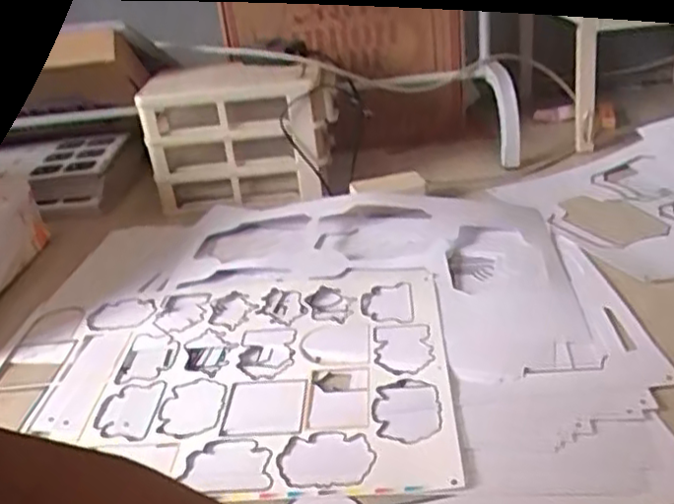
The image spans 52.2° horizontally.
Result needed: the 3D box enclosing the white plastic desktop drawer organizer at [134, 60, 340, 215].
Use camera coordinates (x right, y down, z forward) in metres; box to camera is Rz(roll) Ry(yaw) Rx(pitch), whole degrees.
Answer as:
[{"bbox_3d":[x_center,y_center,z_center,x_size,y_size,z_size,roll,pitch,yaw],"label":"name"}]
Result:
[{"bbox_3d":[-0.143,-0.190,1.092,0.287,0.183,0.148,-6,27,3],"label":"white plastic desktop drawer organizer"}]

